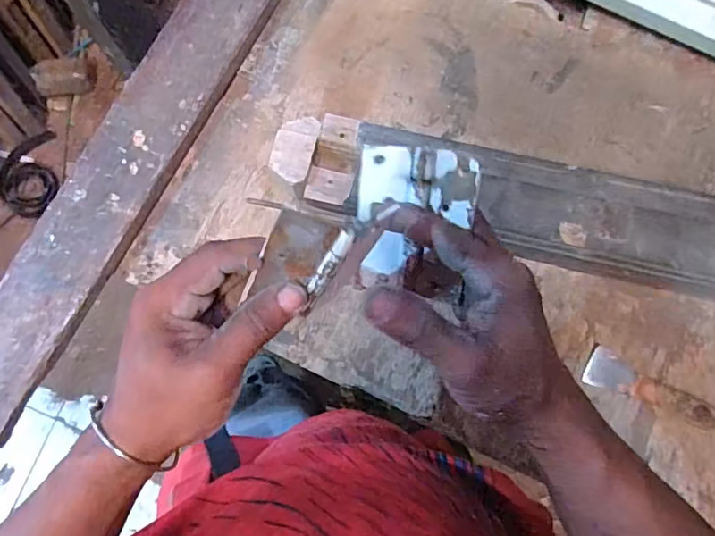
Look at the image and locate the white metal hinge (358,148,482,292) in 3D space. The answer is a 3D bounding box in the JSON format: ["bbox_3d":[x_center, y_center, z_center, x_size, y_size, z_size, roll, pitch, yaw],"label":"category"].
[{"bbox_3d":[0.036,-0.049,0.314,0.069,0.007,0.043,5,114,9],"label":"white metal hinge"}]

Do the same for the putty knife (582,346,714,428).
[{"bbox_3d":[0.334,0.135,0.597,0.141,0.026,0.043,22,79,6],"label":"putty knife"}]

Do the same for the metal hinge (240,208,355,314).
[{"bbox_3d":[-0.031,-0.002,0.278,0.039,0.071,0.006,19,47,-15],"label":"metal hinge"}]

